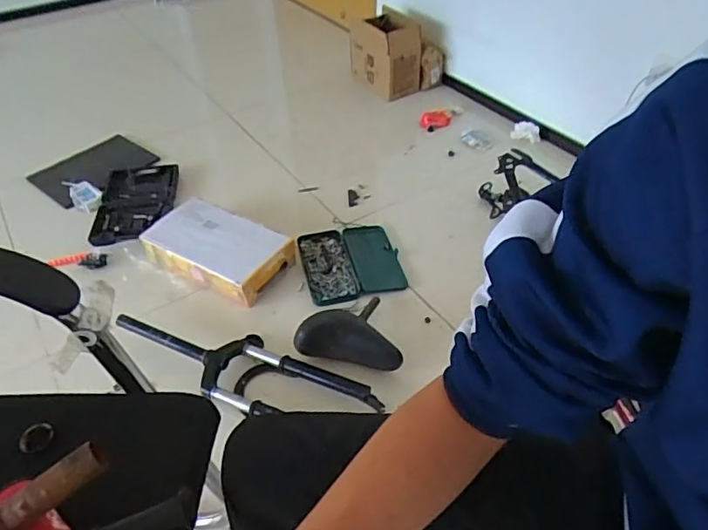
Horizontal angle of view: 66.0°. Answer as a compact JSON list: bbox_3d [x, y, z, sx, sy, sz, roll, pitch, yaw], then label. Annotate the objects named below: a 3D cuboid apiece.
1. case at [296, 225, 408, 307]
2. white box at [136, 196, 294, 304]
[{"bbox_3d":[-0.007,-0.010,1.425,0.253,0.040,0.251,-14,45,-13],"label":"case"},{"bbox_3d":[-0.339,-0.047,1.399,0.343,0.108,0.223,18,47,20],"label":"white box"}]

